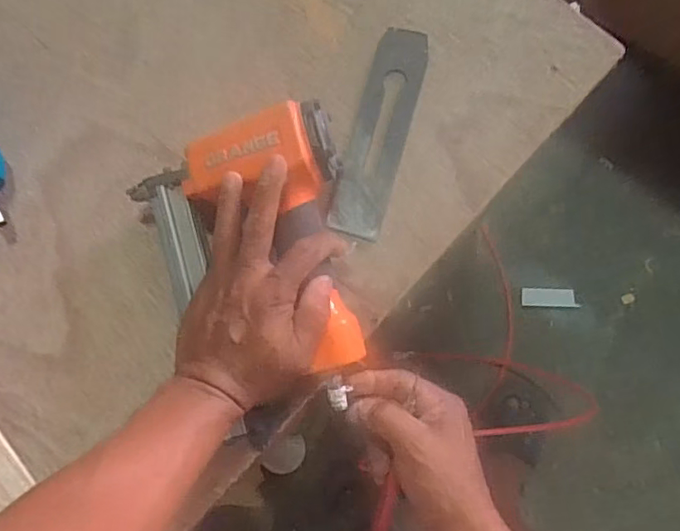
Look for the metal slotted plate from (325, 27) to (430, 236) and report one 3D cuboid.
[{"bbox_3d":[0.032,-0.107,0.441,0.043,0.007,0.169,16,88,8],"label":"metal slotted plate"}]

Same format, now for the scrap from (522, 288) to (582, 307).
[{"bbox_3d":[0.440,0.067,1.148,0.111,0.008,0.038,1,85,7],"label":"scrap"}]

